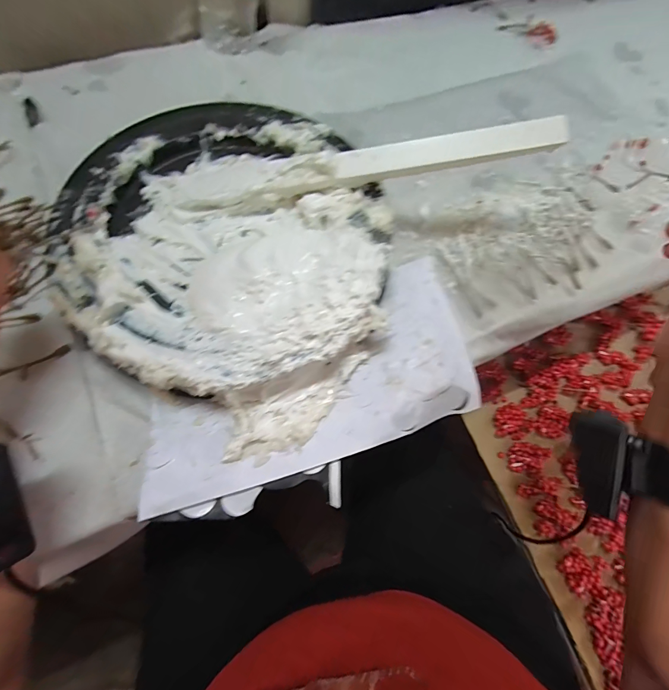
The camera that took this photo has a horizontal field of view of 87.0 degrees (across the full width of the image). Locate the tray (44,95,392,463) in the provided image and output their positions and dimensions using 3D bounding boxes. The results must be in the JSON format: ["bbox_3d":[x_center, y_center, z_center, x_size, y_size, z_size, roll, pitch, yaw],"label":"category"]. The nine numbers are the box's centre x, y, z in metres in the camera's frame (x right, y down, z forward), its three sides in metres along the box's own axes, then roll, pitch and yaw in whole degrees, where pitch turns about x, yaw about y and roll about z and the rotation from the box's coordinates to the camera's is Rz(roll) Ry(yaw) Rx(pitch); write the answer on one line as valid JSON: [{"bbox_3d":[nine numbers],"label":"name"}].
[{"bbox_3d":[-0.083,-0.086,0.307,0.282,0.064,0.260,0,66,-1],"label":"tray"}]

